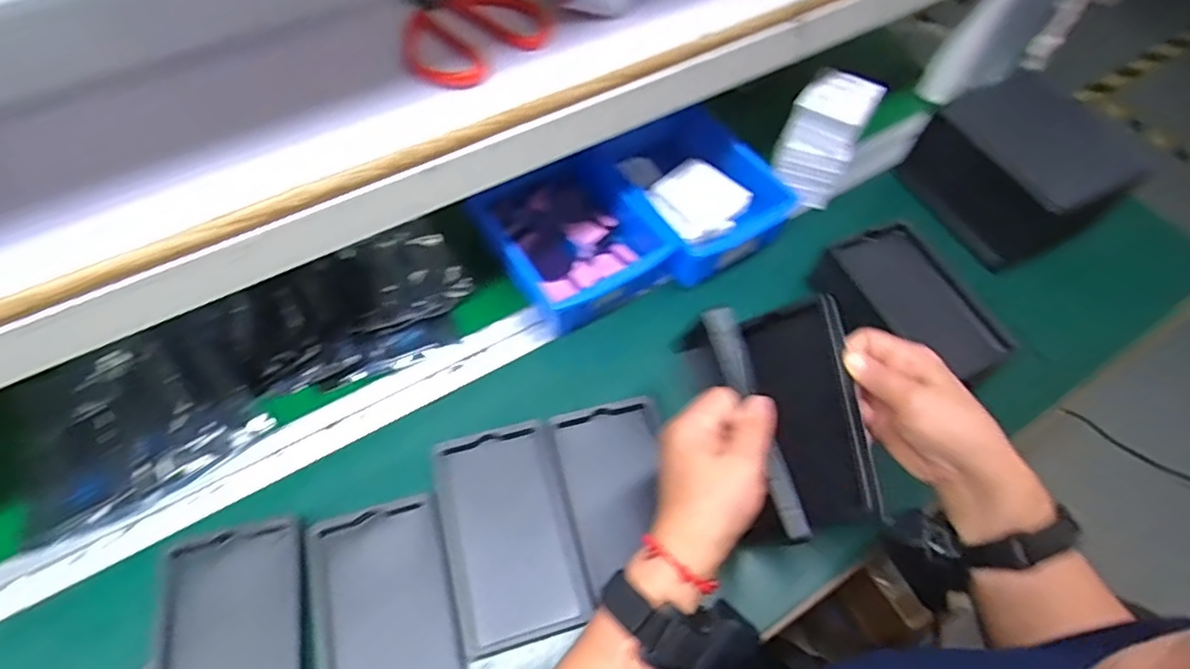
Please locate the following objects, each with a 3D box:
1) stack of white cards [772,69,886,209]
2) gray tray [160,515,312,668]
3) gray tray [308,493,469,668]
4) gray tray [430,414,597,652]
[{"bbox_3d":[0.233,-0.200,0.637,0.070,0.116,0.073,25,61,11],"label":"stack of white cards"},{"bbox_3d":[-0.245,0.214,0.416,0.094,0.017,0.157,-12,61,-10],"label":"gray tray"},{"bbox_3d":[-0.149,0.202,0.439,0.096,0.010,0.157,-13,61,-11],"label":"gray tray"},{"bbox_3d":[-0.064,0.151,0.476,0.098,0.021,0.156,-12,61,-10],"label":"gray tray"}]

